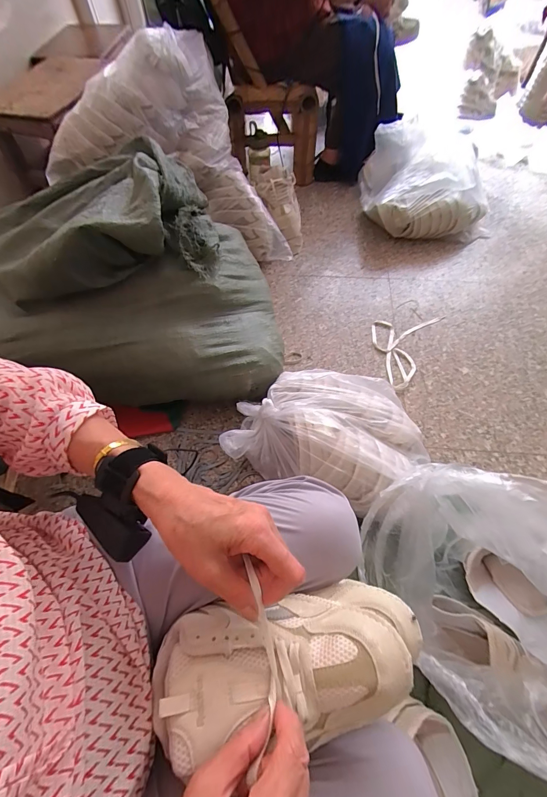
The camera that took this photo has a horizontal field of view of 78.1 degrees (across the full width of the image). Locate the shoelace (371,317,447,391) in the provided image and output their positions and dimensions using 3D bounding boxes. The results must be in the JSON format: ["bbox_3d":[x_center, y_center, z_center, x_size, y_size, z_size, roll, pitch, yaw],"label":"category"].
[{"bbox_3d":[0.372,-0.173,1.014,0.169,0.009,0.316,27,65,17],"label":"shoelace"}]

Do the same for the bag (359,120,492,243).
[{"bbox_3d":[0.565,-0.827,1.268,0.455,0.213,0.467,-1,60,2],"label":"bag"}]

